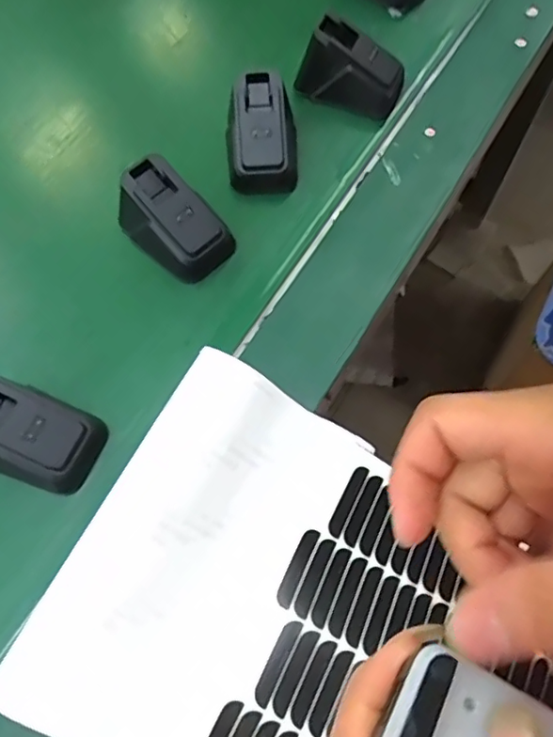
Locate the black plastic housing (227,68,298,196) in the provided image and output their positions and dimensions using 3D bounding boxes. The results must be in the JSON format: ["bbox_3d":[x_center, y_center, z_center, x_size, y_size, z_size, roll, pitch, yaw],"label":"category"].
[{"bbox_3d":[-0.008,-0.145,0.356,0.042,0.045,0.061,1,66,1],"label":"black plastic housing"}]

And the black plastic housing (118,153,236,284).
[{"bbox_3d":[-0.058,-0.087,0.329,0.048,0.040,0.063,-41,72,-15],"label":"black plastic housing"}]

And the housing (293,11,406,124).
[{"bbox_3d":[0.050,-0.199,0.376,0.066,0.040,0.034,18,68,9],"label":"housing"}]

